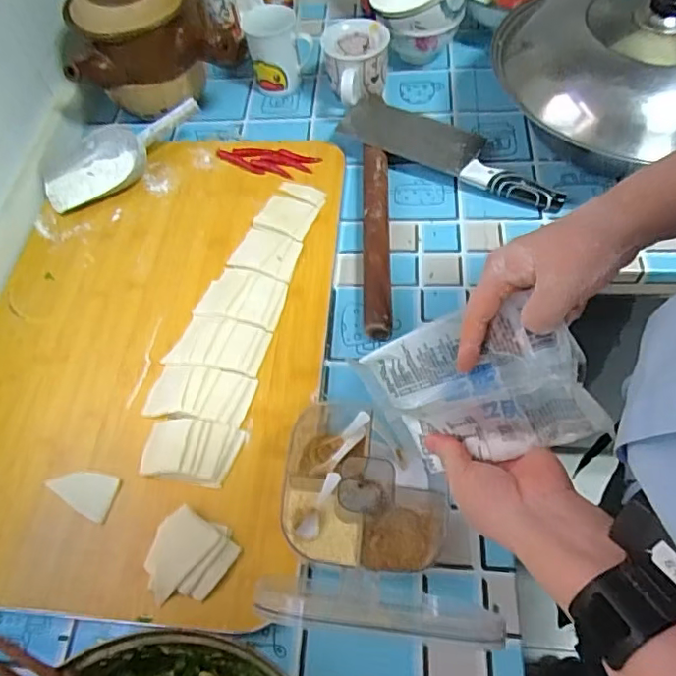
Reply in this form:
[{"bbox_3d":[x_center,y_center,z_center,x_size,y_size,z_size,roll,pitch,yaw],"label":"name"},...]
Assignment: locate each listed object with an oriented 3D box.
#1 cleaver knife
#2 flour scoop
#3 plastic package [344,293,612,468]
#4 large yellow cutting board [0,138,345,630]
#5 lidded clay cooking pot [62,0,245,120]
[{"bbox_3d":[0.145,-0.245,0.720,0.299,0.041,0.092,21,62,16],"label":"cleaver knife"},{"bbox_3d":[-0.294,-0.253,0.750,0.221,0.056,0.096,-36,62,-18],"label":"flour scoop"},{"bbox_3d":[0.094,0.035,0.391,0.149,0.107,0.015,-21,10,35],"label":"plastic package"},{"bbox_3d":[-0.204,-0.014,0.620,0.374,0.027,0.572,3,58,6],"label":"large yellow cutting board"},{"bbox_3d":[-0.250,-0.401,0.771,0.205,0.178,0.144,-15,58,-3],"label":"lidded clay cooking pot"}]

